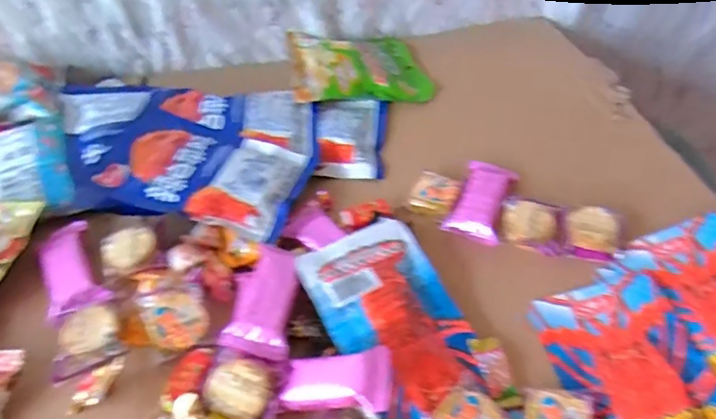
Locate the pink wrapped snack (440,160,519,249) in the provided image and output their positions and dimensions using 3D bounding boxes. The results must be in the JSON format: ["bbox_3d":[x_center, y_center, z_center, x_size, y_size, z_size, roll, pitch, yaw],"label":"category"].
[{"bbox_3d":[0.111,-0.007,0.515,0.045,0.016,0.085,15,50,17],"label":"pink wrapped snack"}]

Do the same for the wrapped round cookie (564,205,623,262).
[{"bbox_3d":[0.197,0.020,0.483,0.043,0.021,0.045,12,49,16],"label":"wrapped round cookie"}]

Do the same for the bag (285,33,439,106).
[{"bbox_3d":[-0.001,-0.166,0.654,0.144,0.038,0.123,-10,47,-5],"label":"bag"}]

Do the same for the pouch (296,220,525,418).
[{"bbox_3d":[0.035,0.093,0.418,0.094,0.037,0.198,-22,49,-15],"label":"pouch"}]

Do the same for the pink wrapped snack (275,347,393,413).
[{"bbox_3d":[-0.015,0.116,0.388,0.075,0.012,0.040,-10,45,19],"label":"pink wrapped snack"}]

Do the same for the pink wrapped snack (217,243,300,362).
[{"bbox_3d":[-0.069,0.067,0.434,0.045,0.019,0.089,2,47,7],"label":"pink wrapped snack"}]

